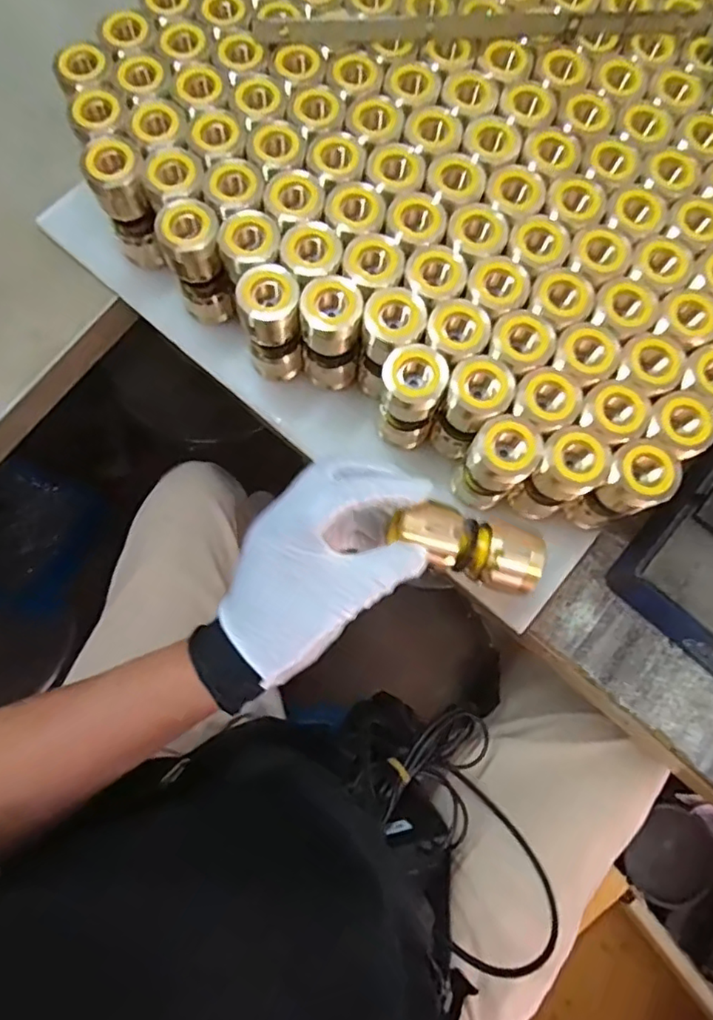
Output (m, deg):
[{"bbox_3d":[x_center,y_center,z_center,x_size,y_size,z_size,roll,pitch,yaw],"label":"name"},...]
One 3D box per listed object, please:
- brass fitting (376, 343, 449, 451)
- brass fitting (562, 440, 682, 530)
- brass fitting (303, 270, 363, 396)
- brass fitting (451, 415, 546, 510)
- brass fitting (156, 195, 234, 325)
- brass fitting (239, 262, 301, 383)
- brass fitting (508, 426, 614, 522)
[{"bbox_3d":[0.036,-0.074,0.413,0.038,0.101,0.032,25,76,5],"label":"brass fitting"},{"bbox_3d":[0.180,-0.014,0.404,0.049,0.101,0.041,-29,77,-9],"label":"brass fitting"},{"bbox_3d":[-0.018,-0.122,0.422,0.039,0.103,0.032,1,75,-1],"label":"brass fitting"},{"bbox_3d":[0.094,-0.029,0.407,0.040,0.099,0.043,0,75,-1],"label":"brass fitting"},{"bbox_3d":[-0.115,-0.176,0.433,0.038,0.102,0.041,0,75,-1],"label":"brass fitting"},{"bbox_3d":[-0.058,-0.128,0.422,0.037,0.103,0.032,-22,77,-7],"label":"brass fitting"},{"bbox_3d":[0.136,-0.023,0.405,0.049,0.092,0.041,-43,80,-12],"label":"brass fitting"}]

